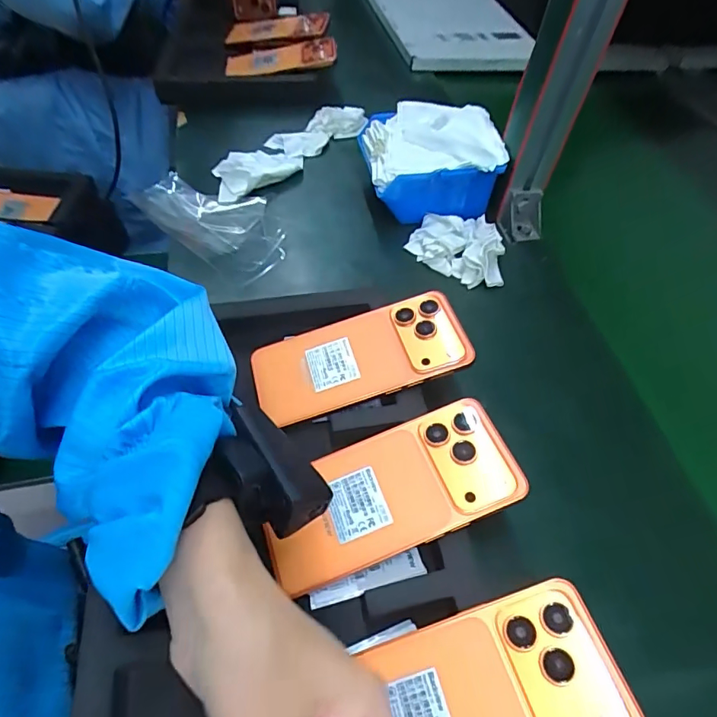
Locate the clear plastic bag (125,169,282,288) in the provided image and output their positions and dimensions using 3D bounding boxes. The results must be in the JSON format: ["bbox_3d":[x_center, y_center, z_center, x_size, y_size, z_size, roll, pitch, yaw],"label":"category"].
[{"bbox_3d":[-0.155,-0.146,0.511,0.172,0.032,0.099,33,57,18],"label":"clear plastic bag"}]

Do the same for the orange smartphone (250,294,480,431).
[{"bbox_3d":[0.000,-0.001,0.367,0.163,0.013,0.074,-17,53,2],"label":"orange smartphone"}]

